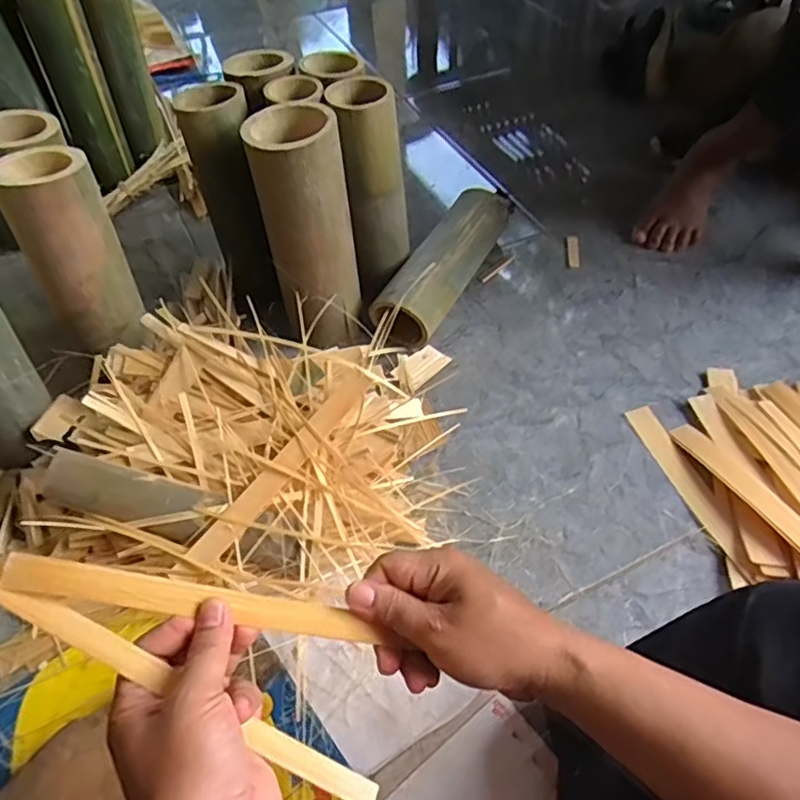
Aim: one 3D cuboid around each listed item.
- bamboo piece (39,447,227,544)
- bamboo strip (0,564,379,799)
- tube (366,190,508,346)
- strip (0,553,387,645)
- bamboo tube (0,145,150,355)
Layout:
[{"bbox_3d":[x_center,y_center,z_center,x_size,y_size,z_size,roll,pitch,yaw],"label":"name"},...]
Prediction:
[{"bbox_3d":[-0.269,0.094,0.618,0.170,0.027,0.053,16,52,-3],"label":"bamboo piece"},{"bbox_3d":[-0.131,0.158,0.349,0.270,0.007,0.016,31,56,-2],"label":"bamboo strip"},{"bbox_3d":[0.058,-0.185,0.865,0.080,0.090,0.301,22,55,18],"label":"tube"},{"bbox_3d":[-0.119,0.120,0.371,0.211,0.007,0.023,15,63,-12],"label":"strip"},{"bbox_3d":[-0.349,-0.161,0.681,0.095,0.201,0.092,-21,54,-14],"label":"bamboo tube"}]

